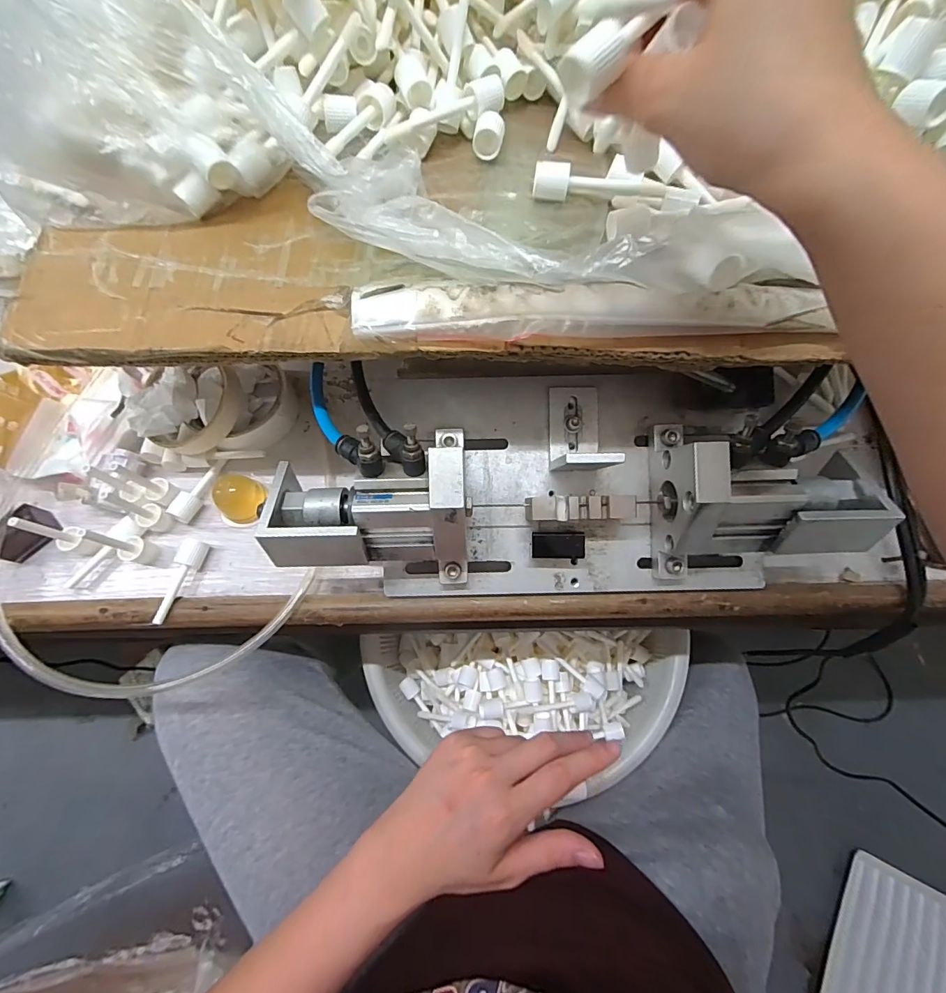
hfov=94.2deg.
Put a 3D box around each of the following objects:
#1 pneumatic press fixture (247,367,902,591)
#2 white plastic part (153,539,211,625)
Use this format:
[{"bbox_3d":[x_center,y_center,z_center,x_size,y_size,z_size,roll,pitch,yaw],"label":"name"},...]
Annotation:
[{"bbox_3d":[0.062,-0.011,0.307,0.378,0.101,0.149,1,71,0],"label":"pneumatic press fixture"},{"bbox_3d":[-0.225,0.064,0.336,0.015,0.015,0.064,18,73,6],"label":"white plastic part"}]

